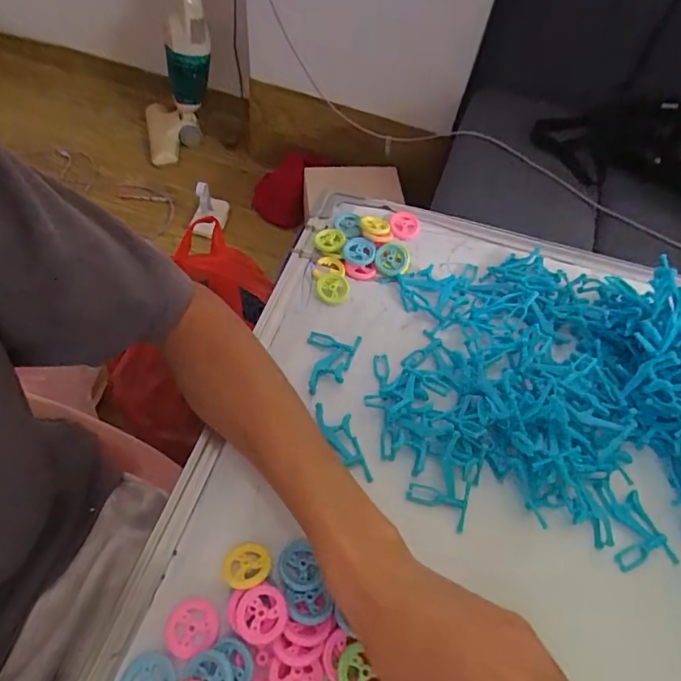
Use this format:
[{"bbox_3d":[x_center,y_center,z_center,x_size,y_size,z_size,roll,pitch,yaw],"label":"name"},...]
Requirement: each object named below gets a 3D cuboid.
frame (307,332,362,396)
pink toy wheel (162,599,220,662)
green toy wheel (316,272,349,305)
[{"bbox_3d":[-0.006,0.016,0.385,0.042,0.014,0.058,5,55,-3],"label":"frame"},{"bbox_3d":[-0.087,0.167,0.280,0.030,0.009,0.030,3,55,-5],"label":"pink toy wheel"},{"bbox_3d":[-0.007,-0.047,0.431,0.029,0.007,0.032,13,54,2],"label":"green toy wheel"}]

